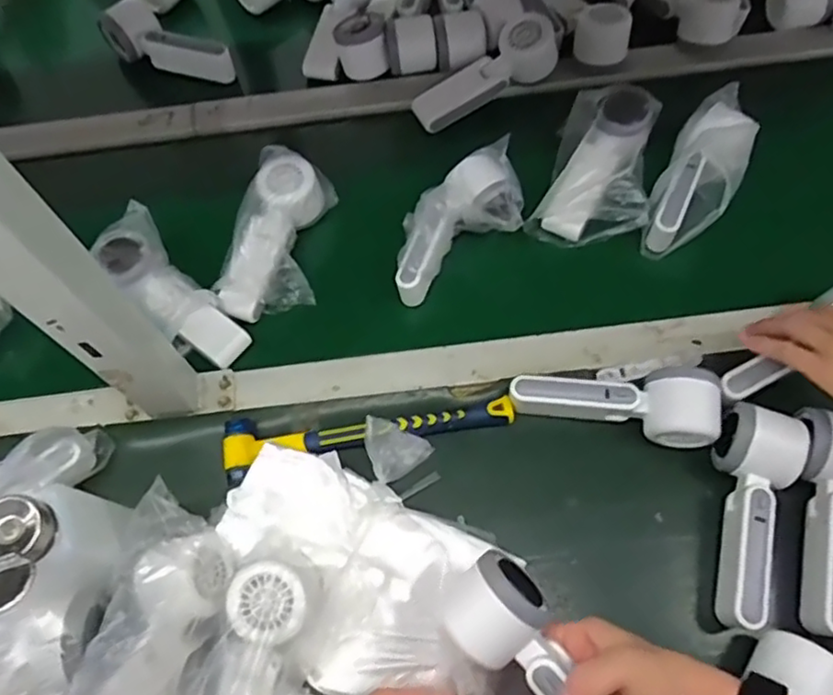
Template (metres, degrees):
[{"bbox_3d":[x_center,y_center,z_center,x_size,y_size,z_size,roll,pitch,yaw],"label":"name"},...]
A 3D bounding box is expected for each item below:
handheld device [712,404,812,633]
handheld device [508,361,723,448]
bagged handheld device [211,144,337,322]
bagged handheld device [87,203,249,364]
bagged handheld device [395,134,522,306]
[{"bbox_3d":[0.247,0.125,0.498,0.063,0.048,0.161,22,72,10],"label":"handheld device"},{"bbox_3d":[0.161,0.053,0.532,0.158,0.046,0.060,-3,70,2],"label":"handheld device"},{"bbox_3d":[-0.136,-0.118,0.630,0.088,0.051,0.186,11,71,7],"label":"bagged handheld device"},{"bbox_3d":[-0.234,-0.060,0.598,0.059,0.059,0.187,-39,73,-11],"label":"bagged handheld device"},{"bbox_3d":[0.037,-0.116,0.625,0.157,0.068,0.091,-30,71,-8],"label":"bagged handheld device"}]

